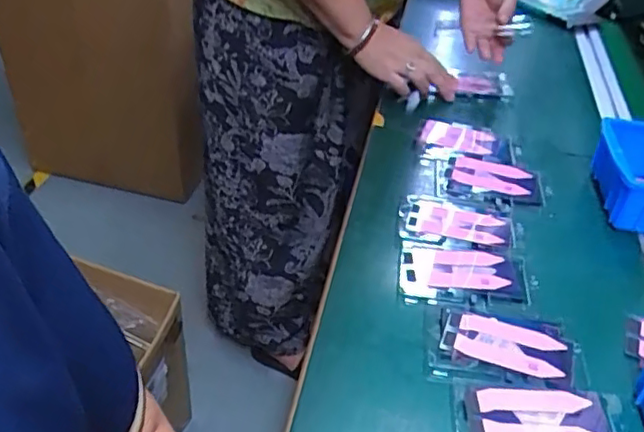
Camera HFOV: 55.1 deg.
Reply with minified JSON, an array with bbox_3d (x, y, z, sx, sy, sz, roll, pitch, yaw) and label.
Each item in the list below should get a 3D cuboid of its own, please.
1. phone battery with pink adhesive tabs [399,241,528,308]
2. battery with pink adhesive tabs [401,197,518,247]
[{"bbox_3d":[0.130,0.056,0.573,0.116,0.006,0.073,9,39,10],"label":"phone battery with pink adhesive tabs"},{"bbox_3d":[0.138,0.007,0.634,0.114,0.006,0.072,10,40,11],"label":"battery with pink adhesive tabs"}]

